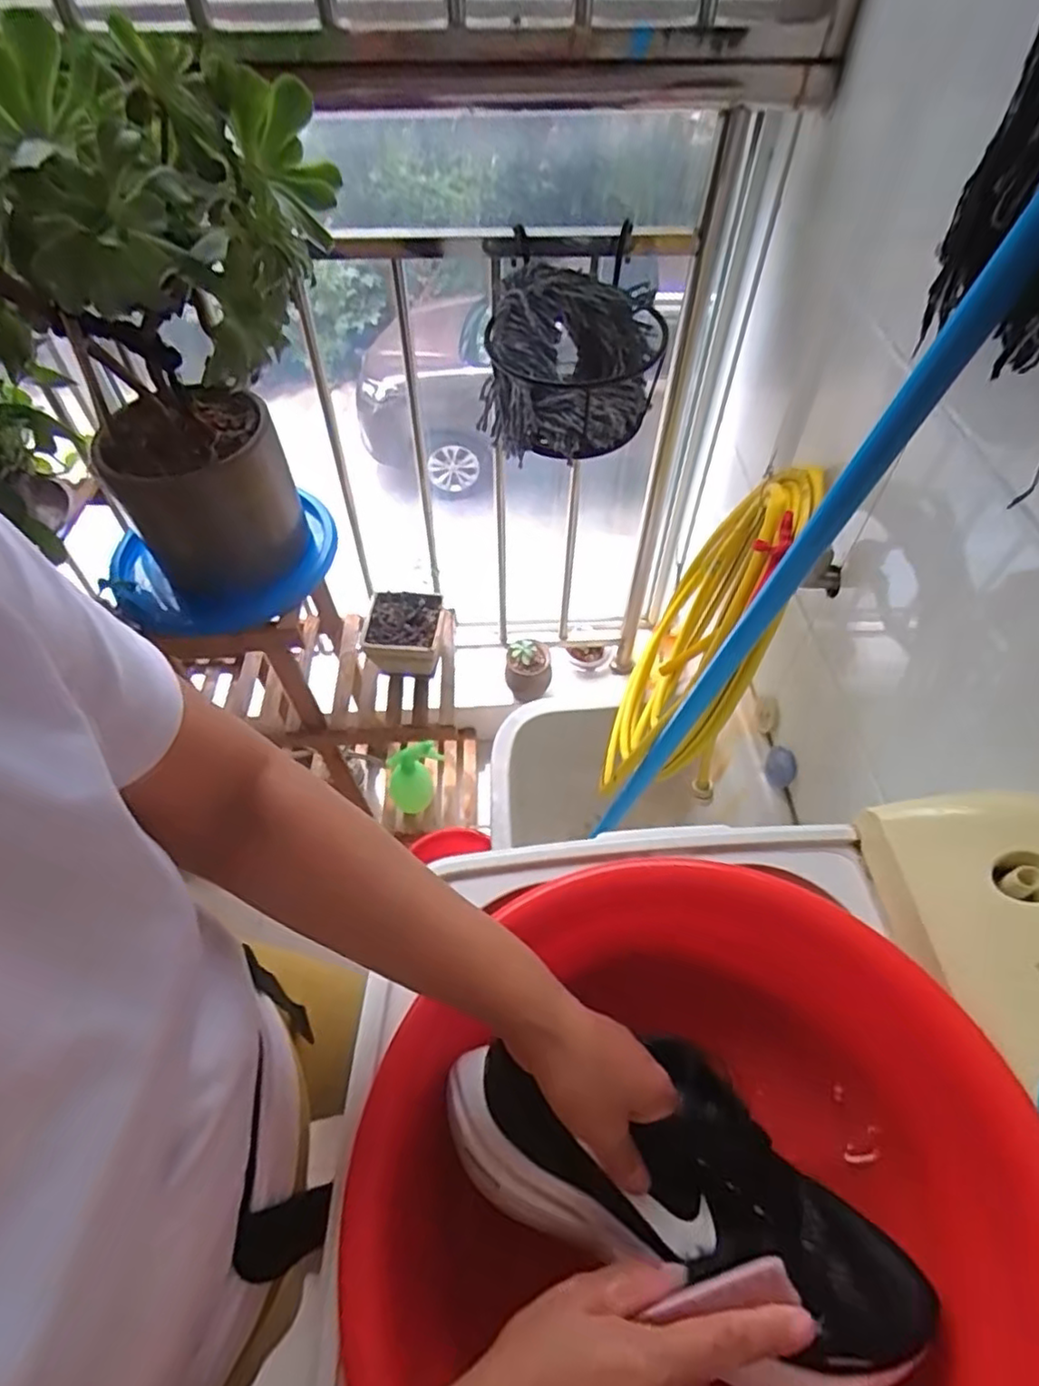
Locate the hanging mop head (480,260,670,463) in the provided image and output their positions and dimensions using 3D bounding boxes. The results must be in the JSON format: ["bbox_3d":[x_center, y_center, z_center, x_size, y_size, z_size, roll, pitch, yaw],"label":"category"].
[{"bbox_3d":[0.067,-0.407,0.826,0.209,0.138,0.186,10,54,8],"label":"hanging mop head"}]

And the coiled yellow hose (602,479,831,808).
[{"bbox_3d":[0.245,-0.086,0.926,0.165,0.475,0.436,13,55,10],"label":"coiled yellow hose"}]

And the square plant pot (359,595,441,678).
[{"bbox_3d":[-0.182,-0.098,1.081,0.128,0.076,0.123,4,54,3],"label":"square plant pot"}]

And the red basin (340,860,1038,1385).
[{"bbox_3d":[0.117,0.307,0.389,0.334,0.154,0.372,9,54,7],"label":"red basin"}]

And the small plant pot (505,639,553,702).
[{"bbox_3d":[0.020,-0.044,1.382,0.094,0.095,0.094,0,54,0],"label":"small plant pot"}]

